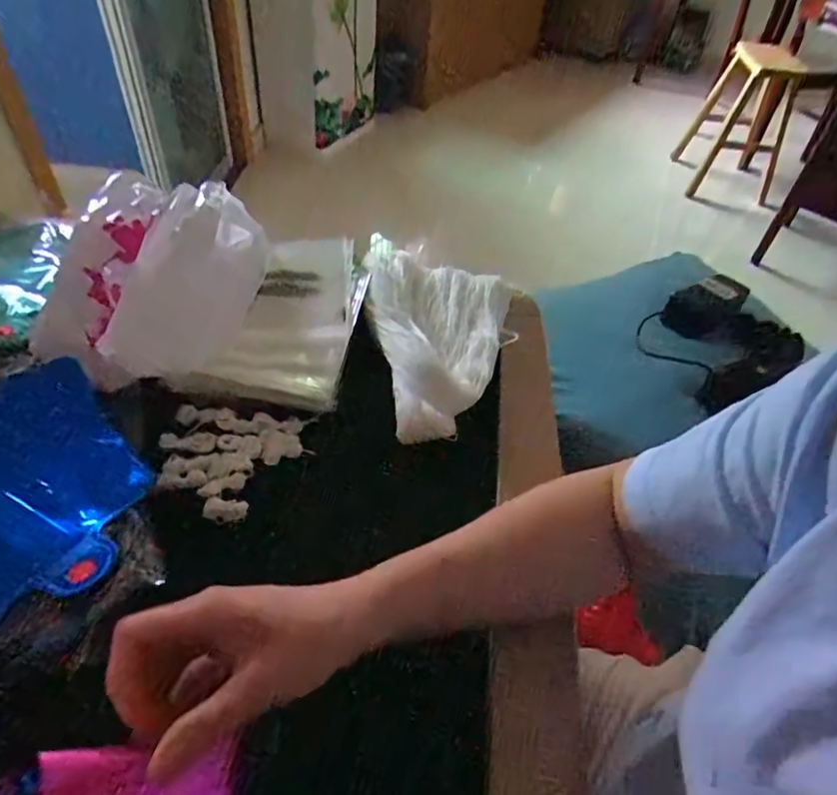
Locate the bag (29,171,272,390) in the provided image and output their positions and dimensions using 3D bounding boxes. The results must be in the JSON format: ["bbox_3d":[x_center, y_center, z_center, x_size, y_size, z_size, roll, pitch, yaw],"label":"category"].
[{"bbox_3d":[-0.237,-0.133,0.519,0.168,0.090,0.258,-1,47,-6],"label":"bag"}]

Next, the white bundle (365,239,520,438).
[{"bbox_3d":[0.014,-0.072,0.561,0.153,0.034,0.261,7,46,2],"label":"white bundle"}]

